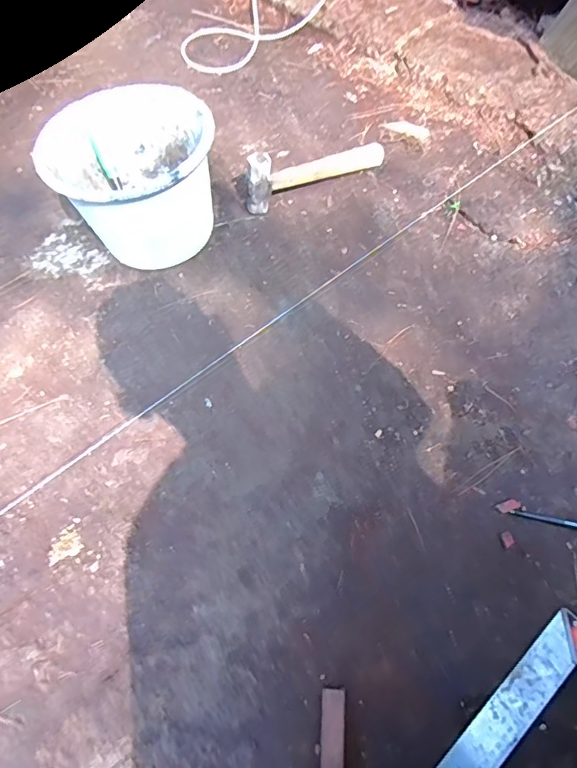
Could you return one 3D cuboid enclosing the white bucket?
[{"bbox_3d":[-0.248,-0.341,0.848,0.240,0.197,0.267,10,61,9],"label":"white bucket"}]

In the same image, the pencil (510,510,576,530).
[{"bbox_3d":[0.353,0.176,0.612,0.140,0.004,0.010,11,62,9],"label":"pencil"}]

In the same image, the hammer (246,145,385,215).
[{"bbox_3d":[0.051,-0.402,0.903,0.279,0.093,0.040,-22,62,-9],"label":"hammer"}]

